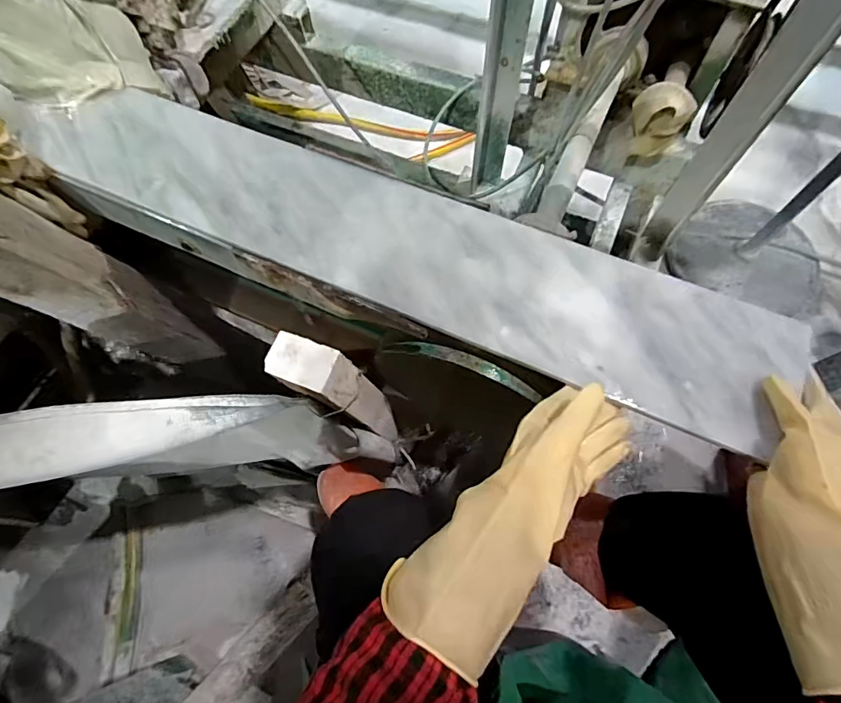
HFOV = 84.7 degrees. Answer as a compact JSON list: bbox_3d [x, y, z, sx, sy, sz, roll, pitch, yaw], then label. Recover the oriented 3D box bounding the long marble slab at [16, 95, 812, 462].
[{"bbox_3d":[-0.052,-0.133,0.507,0.851,0.014,0.162,23,72,11],"label":"long marble slab"}]

